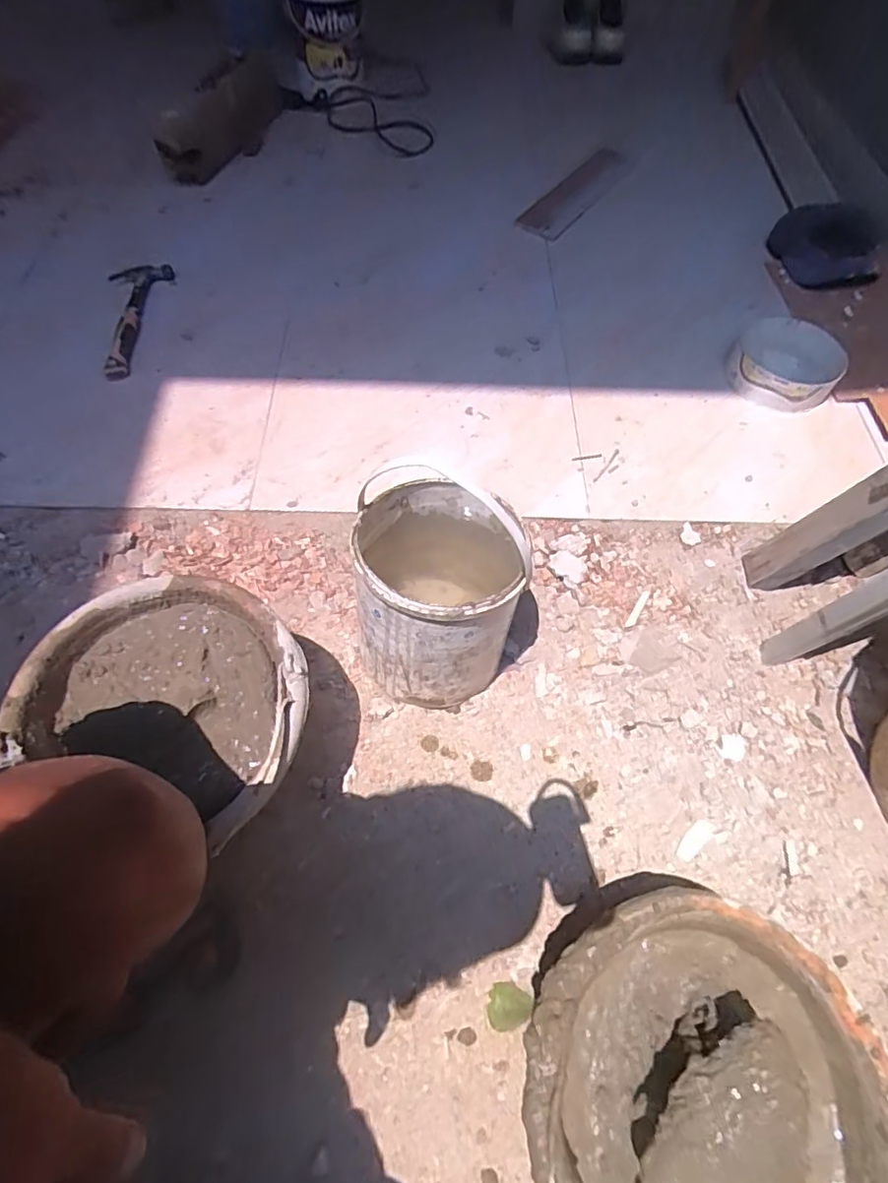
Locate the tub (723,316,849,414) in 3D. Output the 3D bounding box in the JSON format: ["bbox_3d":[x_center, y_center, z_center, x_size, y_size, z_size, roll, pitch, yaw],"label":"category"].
[{"bbox_3d":[0.598,-0.398,0.999,0.178,0.067,0.195,1,60,-2],"label":"tub"}]

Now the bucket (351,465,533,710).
[{"bbox_3d":[-0.005,0.002,0.640,0.171,0.195,0.203,3,60,-1],"label":"bucket"}]

